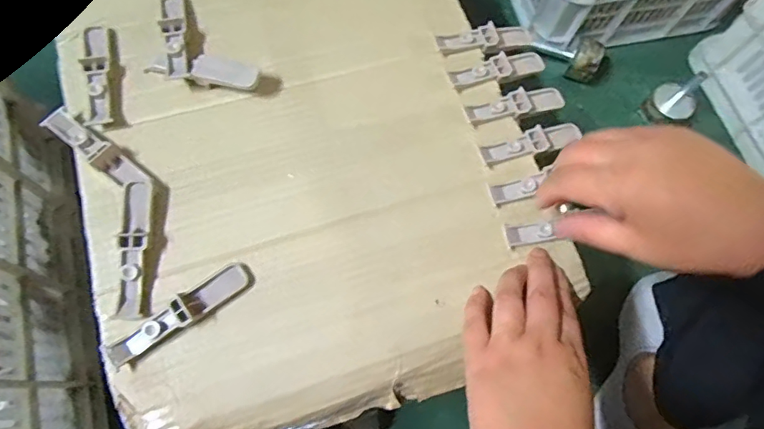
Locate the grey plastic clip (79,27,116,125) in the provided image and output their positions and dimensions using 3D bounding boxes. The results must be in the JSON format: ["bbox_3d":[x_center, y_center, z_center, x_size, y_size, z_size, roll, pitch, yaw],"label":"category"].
[{"bbox_3d":[-0.225,-0.114,0.382,0.021,0.013,0.095,-12,72,-7],"label":"grey plastic clip"}]

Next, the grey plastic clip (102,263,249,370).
[{"bbox_3d":[-0.137,0.067,0.326,0.098,0.015,0.022,-35,76,-14],"label":"grey plastic clip"}]

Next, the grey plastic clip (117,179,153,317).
[{"bbox_3d":[-0.174,0.022,0.340,0.018,0.014,0.097,-4,71,-4],"label":"grey plastic clip"}]

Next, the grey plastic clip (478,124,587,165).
[{"bbox_3d":[0.126,-0.059,0.394,0.094,0.017,0.021,-17,70,-22],"label":"grey plastic clip"}]

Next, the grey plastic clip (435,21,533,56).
[{"bbox_3d":[0.093,-0.154,0.426,0.090,0.019,0.024,-20,73,-10],"label":"grey plastic clip"}]

